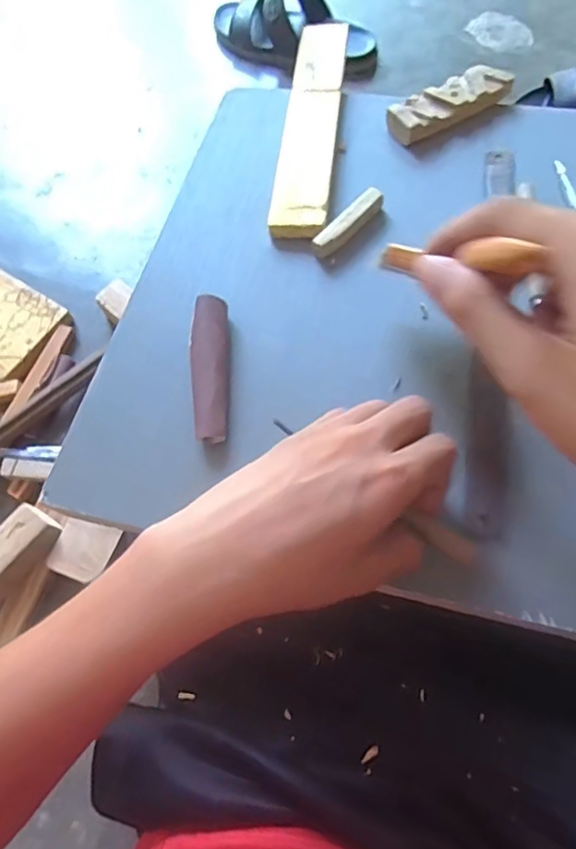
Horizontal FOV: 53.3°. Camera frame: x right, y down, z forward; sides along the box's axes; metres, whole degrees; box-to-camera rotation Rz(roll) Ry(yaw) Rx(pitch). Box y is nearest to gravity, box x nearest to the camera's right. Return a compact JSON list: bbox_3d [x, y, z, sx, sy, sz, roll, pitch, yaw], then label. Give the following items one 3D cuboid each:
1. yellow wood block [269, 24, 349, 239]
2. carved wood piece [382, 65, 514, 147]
[{"bbox_3d":[0.021,-0.250,0.477,0.043,0.020,0.251,4,66,7],"label":"yellow wood block"},{"bbox_3d":[0.130,-0.260,0.468,0.104,0.021,0.037,-30,66,-8],"label":"carved wood piece"}]

